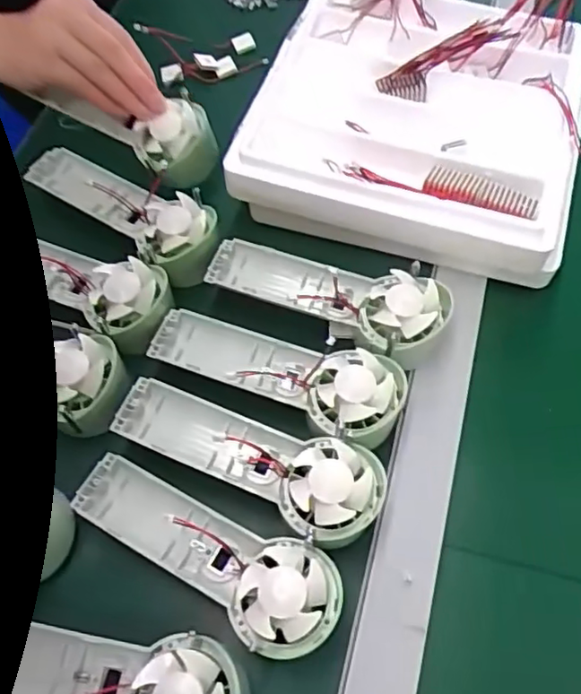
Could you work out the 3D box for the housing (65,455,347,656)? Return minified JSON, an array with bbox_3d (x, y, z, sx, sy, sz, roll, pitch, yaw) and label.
[{"bbox_3d":[-0.055,0.121,0.359,0.171,0.032,0.061,20,64,13],"label":"housing"}]

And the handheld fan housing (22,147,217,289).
[{"bbox_3d":[-0.133,-0.115,0.494,0.181,0.034,0.061,32,67,18],"label":"handheld fan housing"}]

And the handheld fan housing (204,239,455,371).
[{"bbox_3d":[0.027,-0.042,0.443,0.174,0.034,0.062,25,65,16],"label":"handheld fan housing"}]

